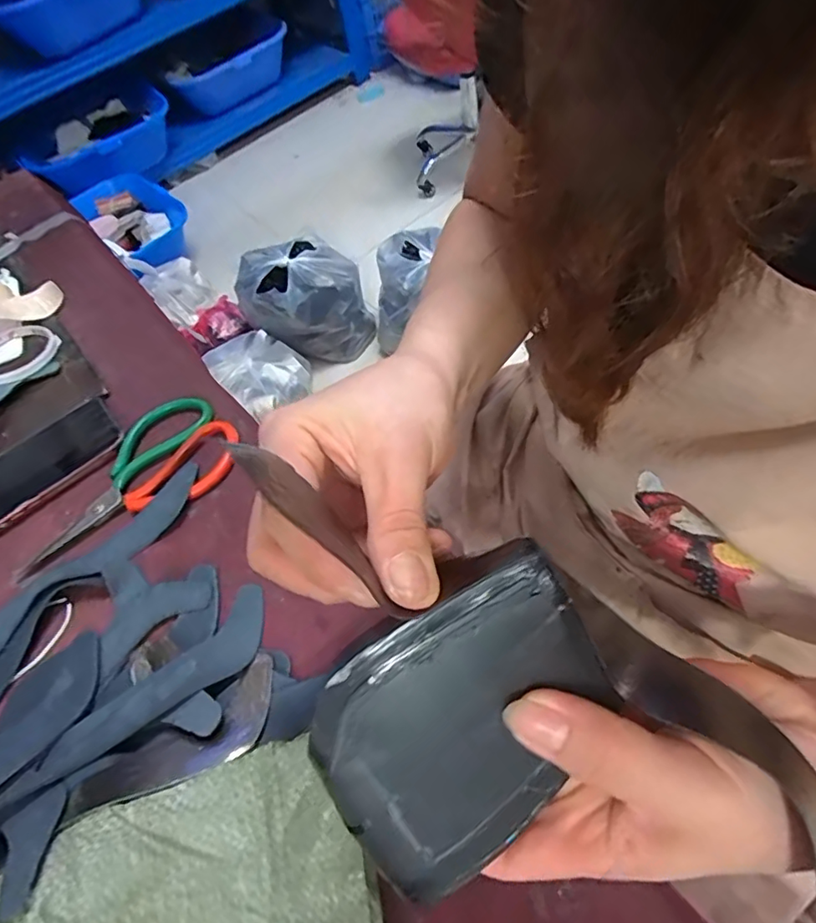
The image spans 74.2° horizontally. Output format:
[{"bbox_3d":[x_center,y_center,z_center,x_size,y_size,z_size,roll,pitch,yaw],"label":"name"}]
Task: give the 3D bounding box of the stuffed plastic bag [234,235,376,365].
[{"bbox_3d":[-0.248,-0.411,1.408,0.245,0.255,0.279,32,69,27],"label":"stuffed plastic bag"}]

